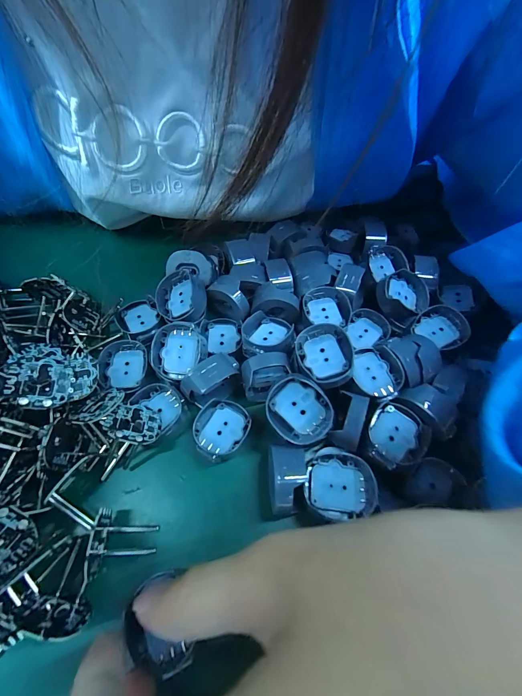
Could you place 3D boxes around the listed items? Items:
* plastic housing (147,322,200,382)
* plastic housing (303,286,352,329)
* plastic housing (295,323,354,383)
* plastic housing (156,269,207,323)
[{"bbox_3d":[-0.044,0.002,0.159,0.028,0.009,0.028,-2,83,6],"label":"plastic housing"},{"bbox_3d":[0.037,-0.023,0.169,0.026,0.009,0.020,13,62,6],"label":"plastic housing"},{"bbox_3d":[0.030,0.003,0.145,0.024,0.013,0.028,-13,64,10],"label":"plastic housing"},{"bbox_3d":[-0.045,-0.027,0.173,0.027,0.013,0.031,-16,63,-10],"label":"plastic housing"}]

